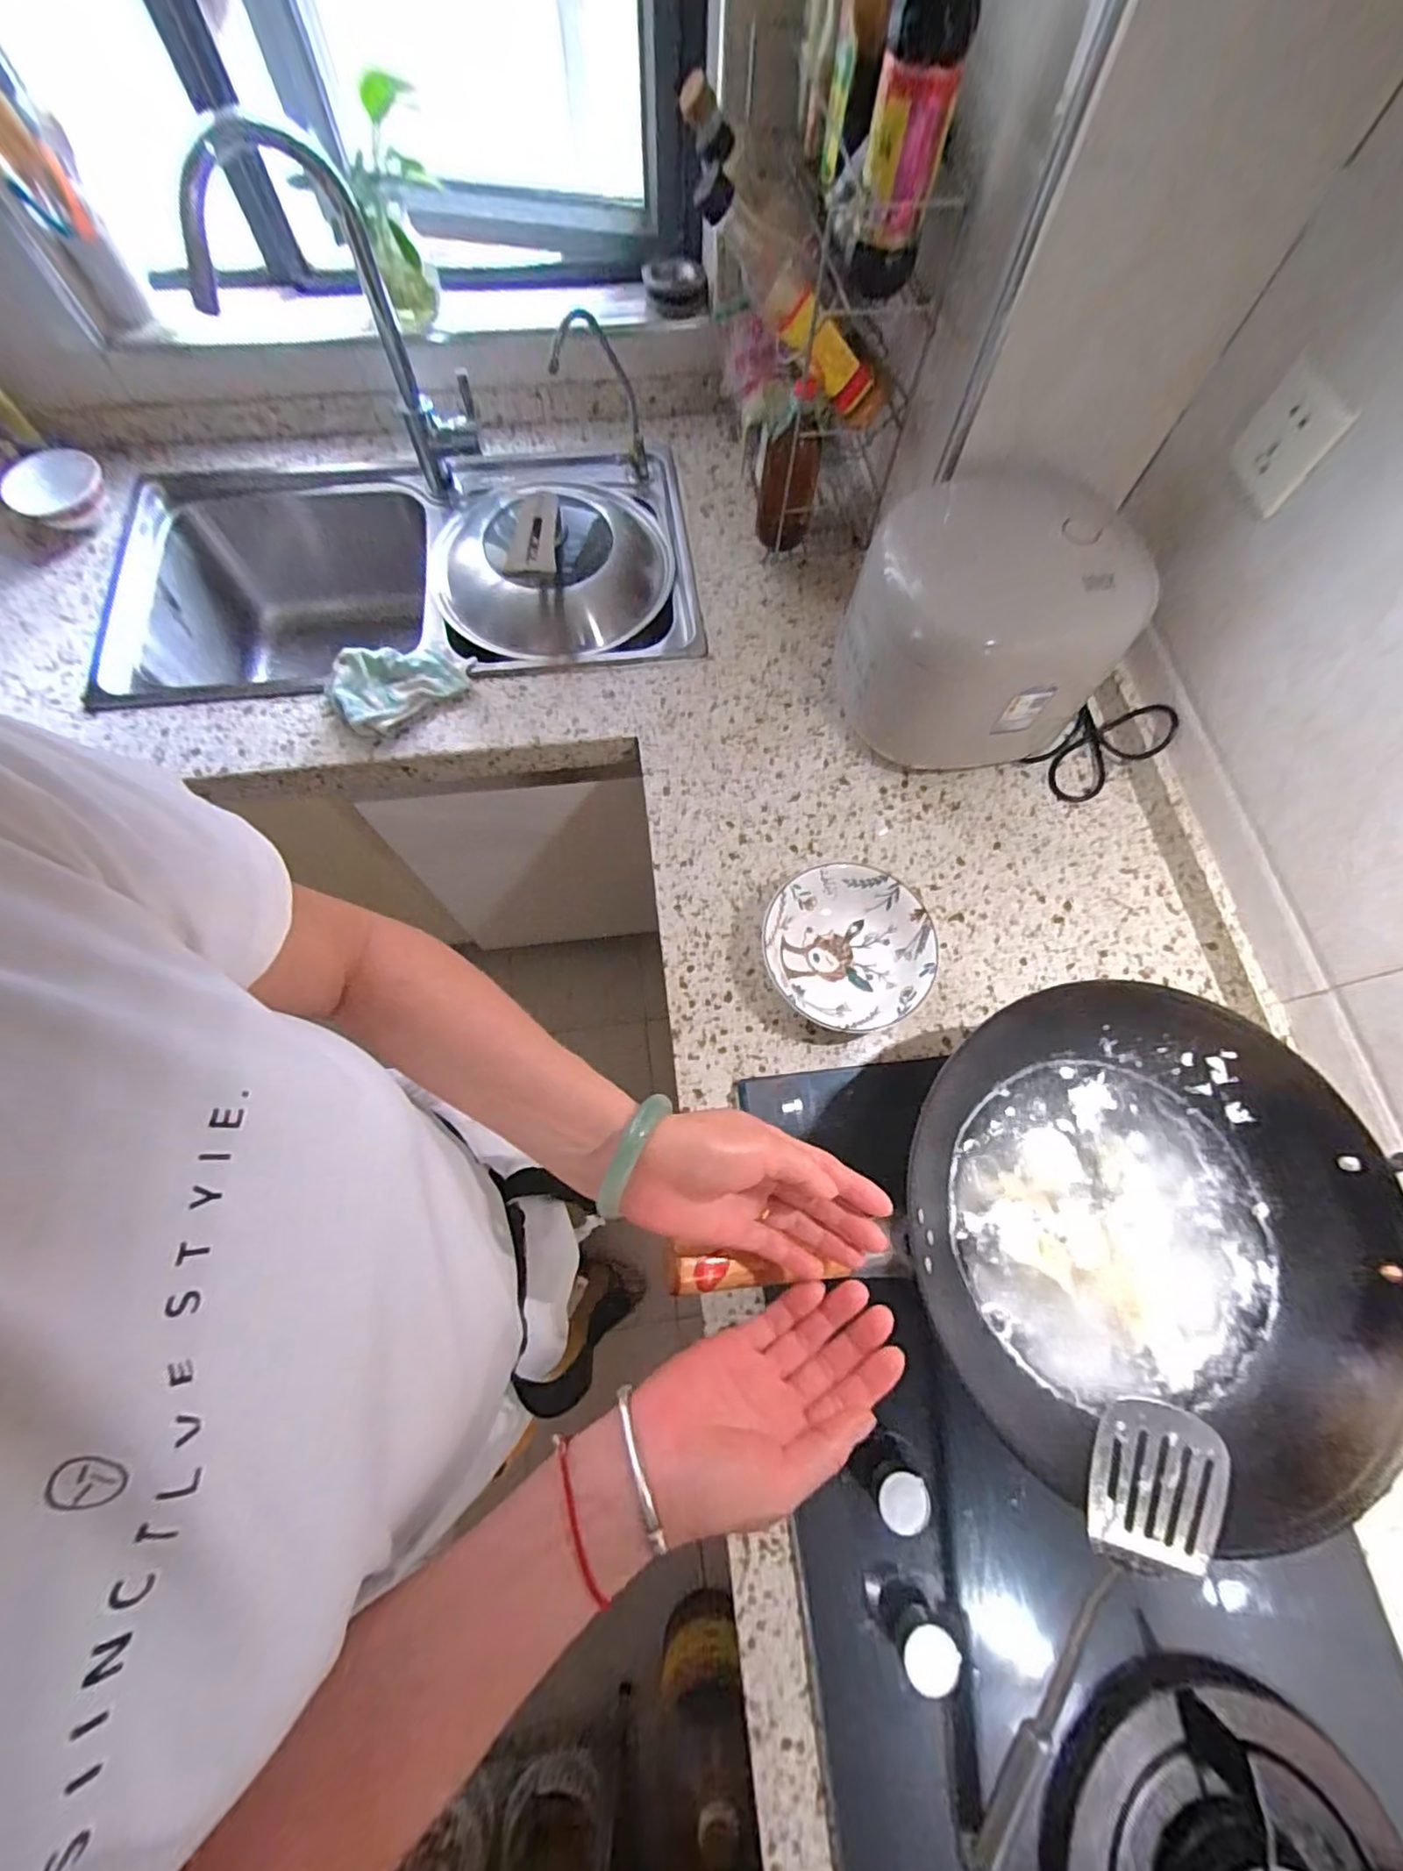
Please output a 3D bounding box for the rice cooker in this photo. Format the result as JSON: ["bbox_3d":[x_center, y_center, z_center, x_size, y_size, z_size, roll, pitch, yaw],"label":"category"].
[{"bbox_3d":[0.279,-0.320,0.679,0.223,0.229,0.208,0,70,-1],"label":"rice cooker"}]

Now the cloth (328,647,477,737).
[{"bbox_3d":[-0.360,-0.308,0.754,0.166,0.043,0.097,-36,75,-13],"label":"cloth"}]

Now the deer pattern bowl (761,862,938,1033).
[{"bbox_3d":[0.148,0.014,0.646,0.164,0.053,0.166,0,70,-1],"label":"deer pattern bowl"}]

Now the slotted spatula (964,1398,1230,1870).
[{"bbox_3d":[0.244,0.465,0.408,0.075,0.033,0.353,15,99,4],"label":"slotted spatula"}]

